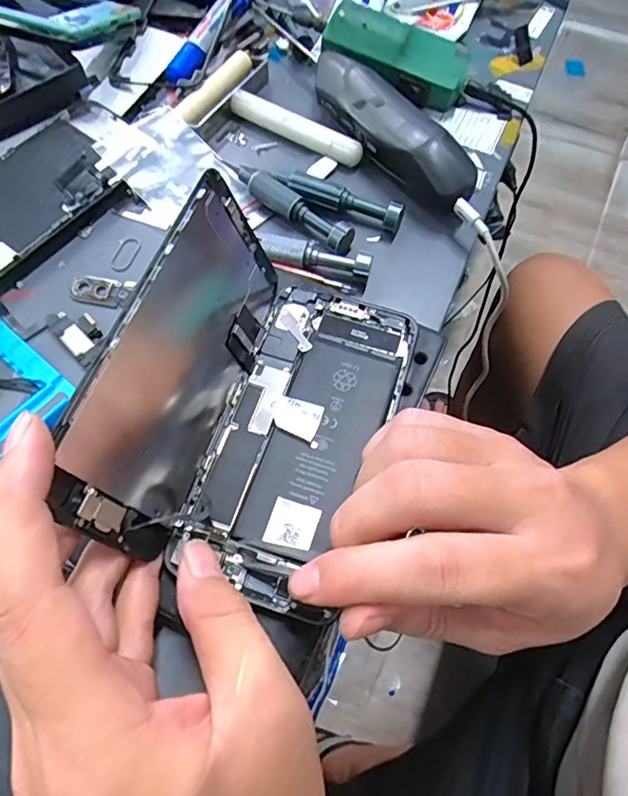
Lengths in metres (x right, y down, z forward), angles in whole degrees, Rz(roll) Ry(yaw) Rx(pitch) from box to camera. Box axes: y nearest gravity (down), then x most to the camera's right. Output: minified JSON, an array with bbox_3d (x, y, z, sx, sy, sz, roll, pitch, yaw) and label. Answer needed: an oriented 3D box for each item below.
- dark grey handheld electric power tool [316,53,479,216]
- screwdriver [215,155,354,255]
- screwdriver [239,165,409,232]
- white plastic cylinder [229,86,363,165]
[{"bbox_3d":[0.047,-0.173,0.330,0.031,0.026,0.145,-33,69,-16],"label":"dark grey handheld electric power tool"},{"bbox_3d":[-0.020,-0.121,0.318,0.102,0.013,0.014,37,69,16],"label":"screwdriver"},{"bbox_3d":[0.007,-0.125,0.319,0.099,0.014,0.011,22,65,9],"label":"screwdriver"},{"bbox_3d":[-0.013,-0.181,0.343,0.099,0.010,0.011,31,67,14],"label":"white plastic cylinder"}]

